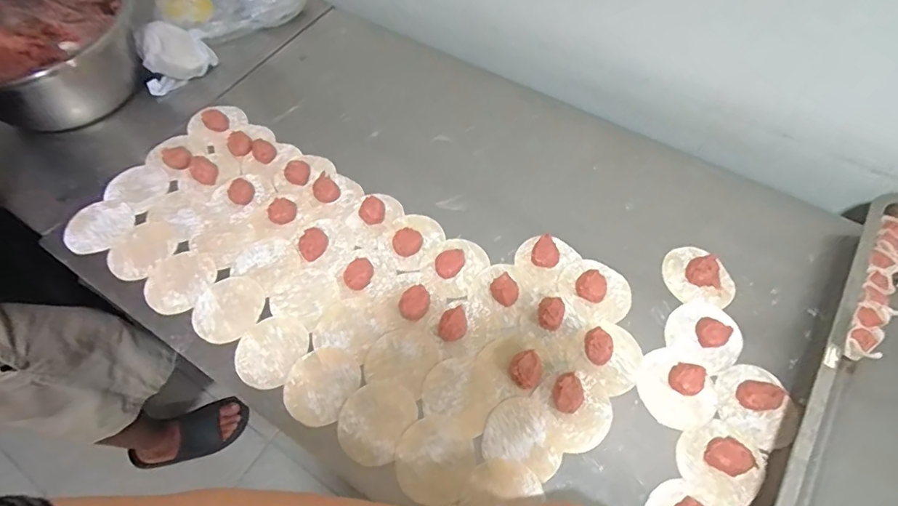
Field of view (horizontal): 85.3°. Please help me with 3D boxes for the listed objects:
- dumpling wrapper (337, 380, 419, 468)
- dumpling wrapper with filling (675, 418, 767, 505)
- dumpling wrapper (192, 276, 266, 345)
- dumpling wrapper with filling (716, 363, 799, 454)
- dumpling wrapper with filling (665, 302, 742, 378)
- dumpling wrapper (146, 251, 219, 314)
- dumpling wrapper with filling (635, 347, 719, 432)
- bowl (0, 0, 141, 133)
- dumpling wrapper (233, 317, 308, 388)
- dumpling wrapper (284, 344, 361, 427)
[{"bbox_3d":[-0.078,0.178,0.520,0.072,0.007,0.085,28,63,16],"label":"dumpling wrapper"},{"bbox_3d":[0.276,0.207,0.488,0.079,0.020,0.073,-1,59,1],"label":"dumpling wrapper with filling"},{"bbox_3d":[-0.265,0.067,0.589,0.083,0.004,0.081,1,58,-1],"label":"dumpling wrapper"},{"bbox_3d":[0.330,0.159,0.520,0.081,0.021,0.079,-1,59,1],"label":"dumpling wrapper with filling"},{"bbox_3d":[0.292,0.092,0.554,0.081,0.016,0.078,-1,59,1],"label":"dumpling wrapper with filling"},{"bbox_3d":[-0.334,0.035,0.607,0.077,0.004,0.084,-1,59,1],"label":"dumpling wrapper"},{"bbox_3d":[0.246,0.144,0.525,0.077,0.018,0.084,-1,59,1],"label":"dumpling wrapper with filling"},{"bbox_3d":[-0.599,-0.305,0.750,0.268,0.120,0.271,-1,59,1],"label":"bowl"},{"bbox_3d":[-0.204,0.112,0.561,0.073,0.006,0.084,24,63,15],"label":"dumpling wrapper"},{"bbox_3d":[-0.141,0.144,0.538,0.072,0.004,0.085,27,64,16],"label":"dumpling wrapper"}]

